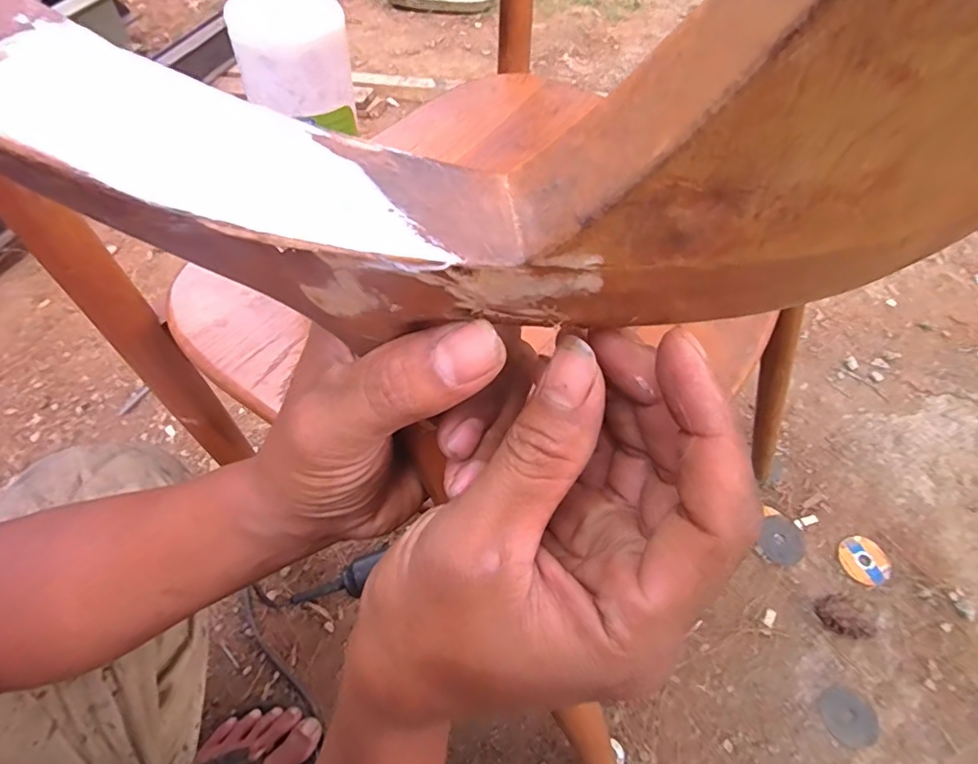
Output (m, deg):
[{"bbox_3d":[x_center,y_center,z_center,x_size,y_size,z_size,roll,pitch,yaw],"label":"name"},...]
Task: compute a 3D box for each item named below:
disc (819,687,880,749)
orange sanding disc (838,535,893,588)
[{"bbox_3d":[0.410,0.382,0.618,0.054,0.011,0.059,0,52,0],"label":"disc"},{"bbox_3d":[0.502,0.237,0.723,0.060,0.007,0.062,0,50,0],"label":"orange sanding disc"}]

